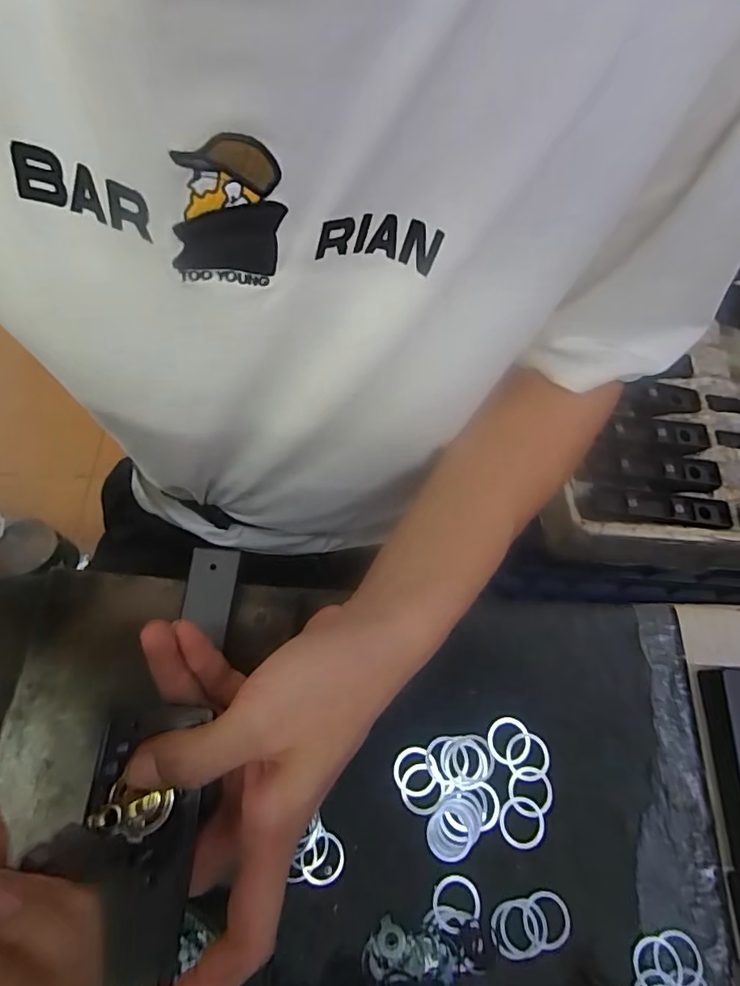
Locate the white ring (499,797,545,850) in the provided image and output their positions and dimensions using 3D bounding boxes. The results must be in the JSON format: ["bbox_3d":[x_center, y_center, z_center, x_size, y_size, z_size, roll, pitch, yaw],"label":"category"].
[{"bbox_3d":[0.086,0.186,0.299,0.025,0.004,0.026,2,65,-4],"label":"white ring"}]

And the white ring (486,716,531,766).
[{"bbox_3d":[0.083,0.147,0.315,0.025,0.004,0.026,2,65,-4],"label":"white ring"}]

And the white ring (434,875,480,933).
[{"bbox_3d":[0.046,0.219,0.283,0.025,0.004,0.025,1,65,-1],"label":"white ring"}]

